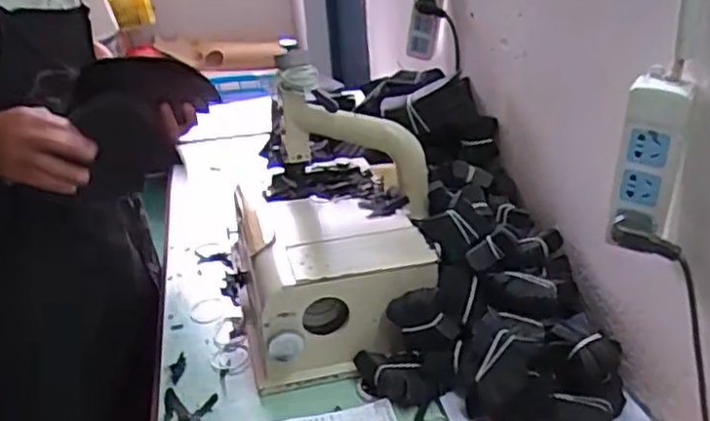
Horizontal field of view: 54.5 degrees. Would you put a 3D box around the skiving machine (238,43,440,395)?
[{"bbox_3d":[-0.034,0.003,0.942,0.274,0.297,0.330,-8,28,-6],"label":"skiving machine"}]

